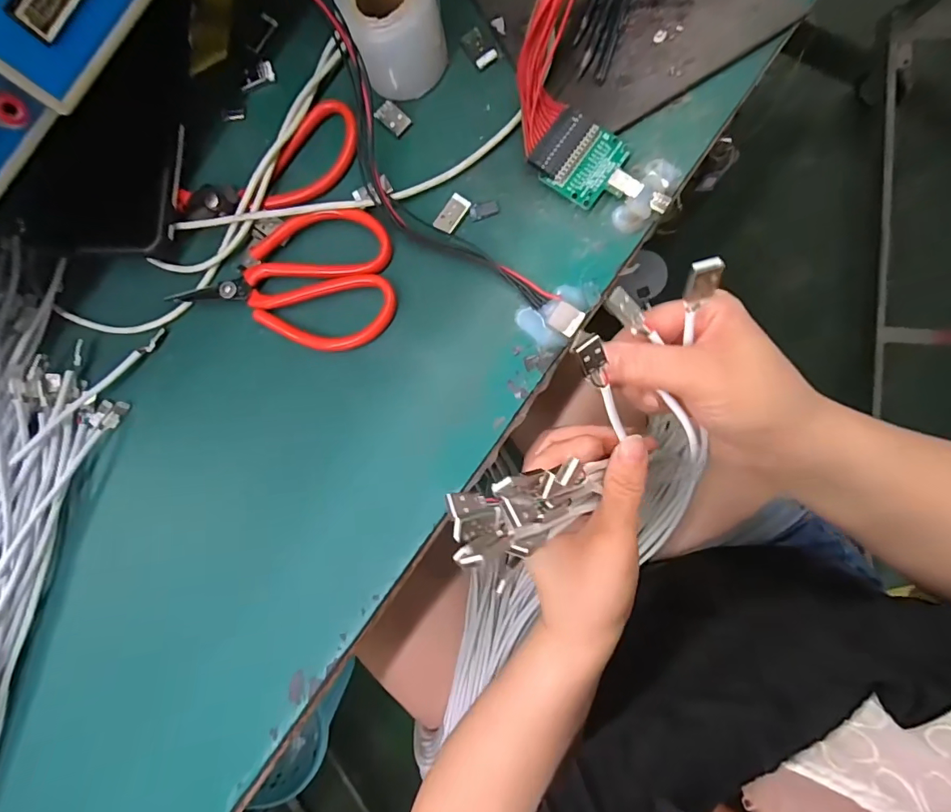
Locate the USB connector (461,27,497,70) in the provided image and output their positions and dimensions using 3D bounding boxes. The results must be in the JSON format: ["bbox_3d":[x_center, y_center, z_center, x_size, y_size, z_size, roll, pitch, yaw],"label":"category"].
[{"bbox_3d":[0.002,-0.194,0.250,0.012,0.004,0.022,-34,85,2],"label":"USB connector"}]

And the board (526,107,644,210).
[{"bbox_3d":[0.058,-0.121,0.232,0.054,0.009,0.037,34,90,6],"label":"board"}]

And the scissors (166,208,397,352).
[{"bbox_3d":[-0.103,-0.067,0.252,0.118,0.010,0.074,-3,87,5],"label":"scissors"}]

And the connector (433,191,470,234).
[{"bbox_3d":[-0.012,-0.102,0.245,0.011,0.004,0.021,33,90,6],"label":"connector"}]

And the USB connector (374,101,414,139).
[{"bbox_3d":[-0.046,-0.159,0.254,0.021,0.004,0.012,44,91,5],"label":"USB connector"}]

